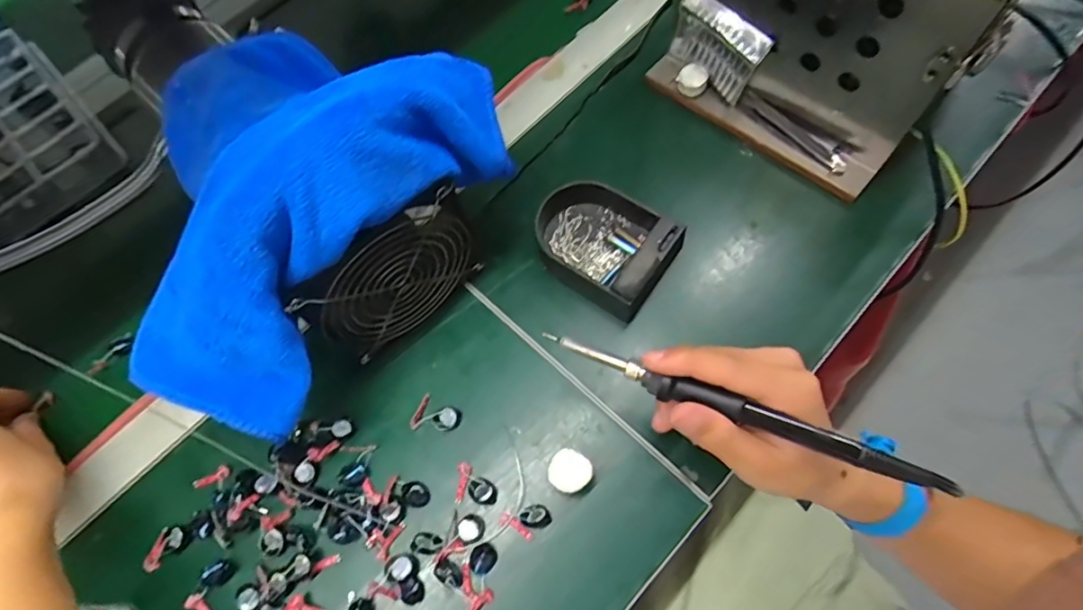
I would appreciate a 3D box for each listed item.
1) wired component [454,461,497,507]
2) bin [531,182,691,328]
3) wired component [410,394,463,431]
[{"bbox_3d":[-0.043,0.119,0.372,0.027,0.009,0.026,3,67,7],"label":"wired component"},{"bbox_3d":[0.043,-0.047,0.416,0.108,0.032,0.087,29,72,17],"label":"bin"},{"bbox_3d":[-0.073,0.079,0.390,0.032,0.007,0.025,20,70,14],"label":"wired component"}]

